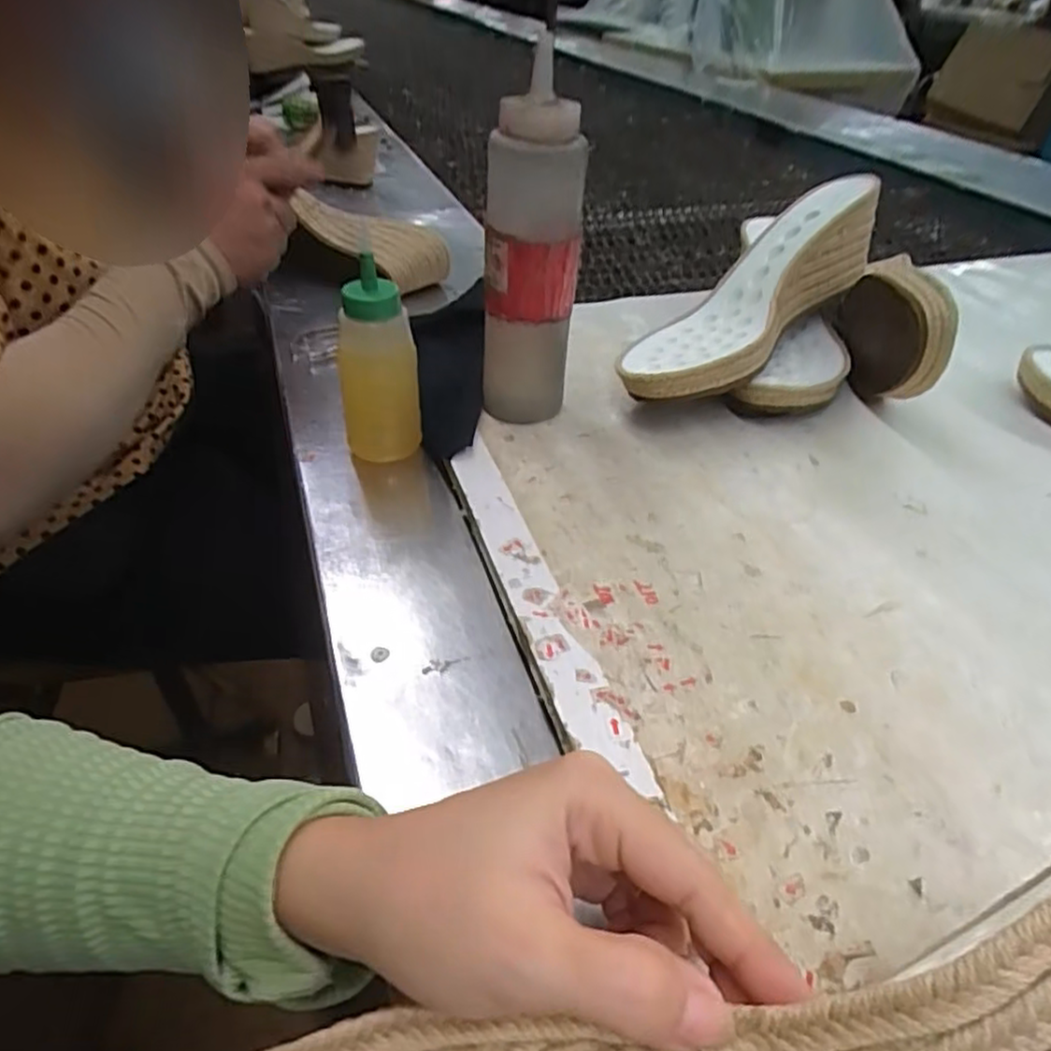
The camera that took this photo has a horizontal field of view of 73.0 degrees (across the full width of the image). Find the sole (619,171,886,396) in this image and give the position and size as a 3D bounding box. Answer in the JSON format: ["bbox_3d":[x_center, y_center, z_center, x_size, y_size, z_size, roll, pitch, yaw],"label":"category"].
[{"bbox_3d":[0.164,-0.160,0.508,0.252,0.061,0.098,-43,55,-18],"label":"sole"}]

